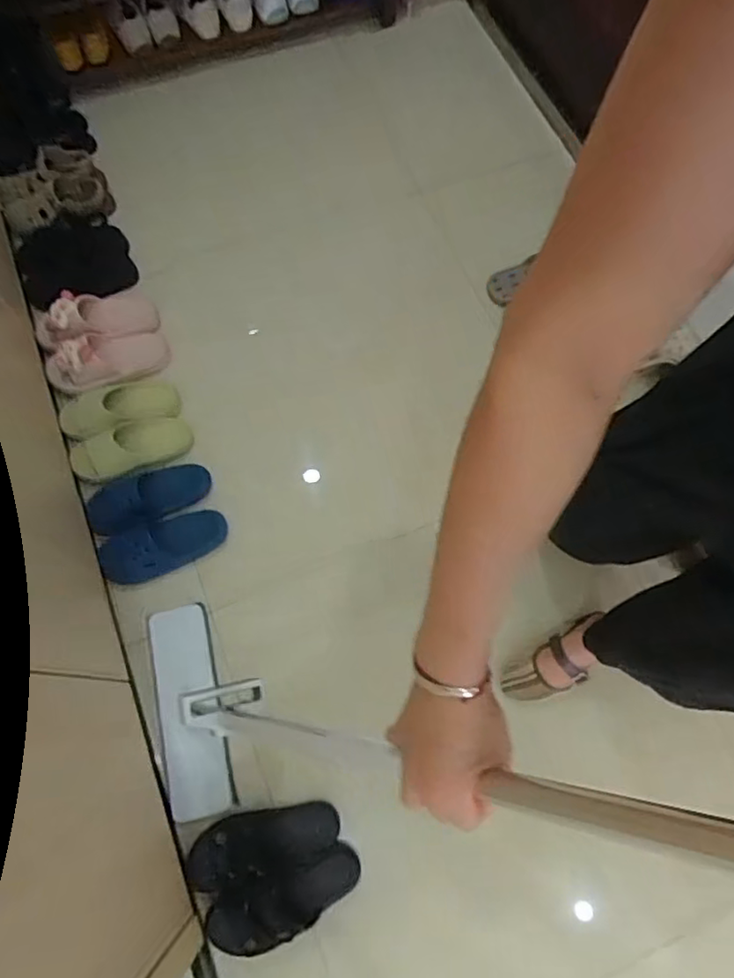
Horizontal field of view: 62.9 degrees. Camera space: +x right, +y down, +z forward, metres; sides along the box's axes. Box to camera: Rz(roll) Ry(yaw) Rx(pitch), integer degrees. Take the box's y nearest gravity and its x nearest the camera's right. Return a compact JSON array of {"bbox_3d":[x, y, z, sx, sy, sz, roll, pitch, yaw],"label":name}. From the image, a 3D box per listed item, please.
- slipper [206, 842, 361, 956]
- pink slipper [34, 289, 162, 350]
[{"bbox_3d":[-0.129,0.640,0.953,0.244,0.076,0.111,-15,72,-7],"label":"slipper"},{"bbox_3d":[-0.574,-0.358,1.277,0.239,0.082,0.124,-18,71,-28],"label":"pink slipper"}]

